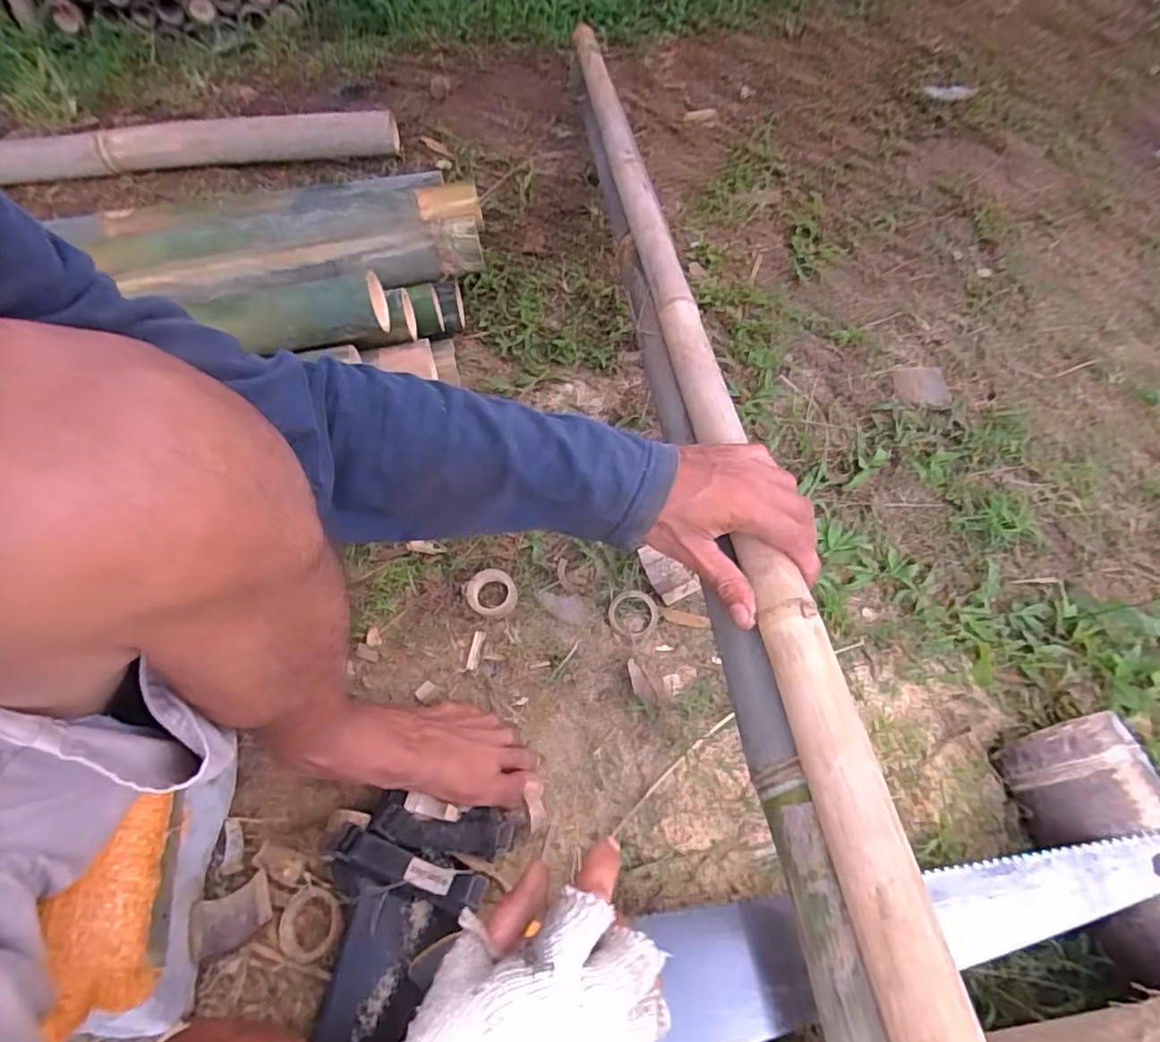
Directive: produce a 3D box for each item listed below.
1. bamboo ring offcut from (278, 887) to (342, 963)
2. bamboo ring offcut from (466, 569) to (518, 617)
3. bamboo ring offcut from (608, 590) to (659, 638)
[{"bbox_3d":[-0.233,0.347,0.524,0.055,0.010,0.056,-1,58,1],"label":"bamboo ring offcut"},{"bbox_3d":[-0.101,0.081,0.697,0.057,0.013,0.051,-2,59,1],"label":"bamboo ring offcut"},{"bbox_3d":[0.059,0.102,0.670,0.054,0.013,0.049,-7,58,-3],"label":"bamboo ring offcut"}]

